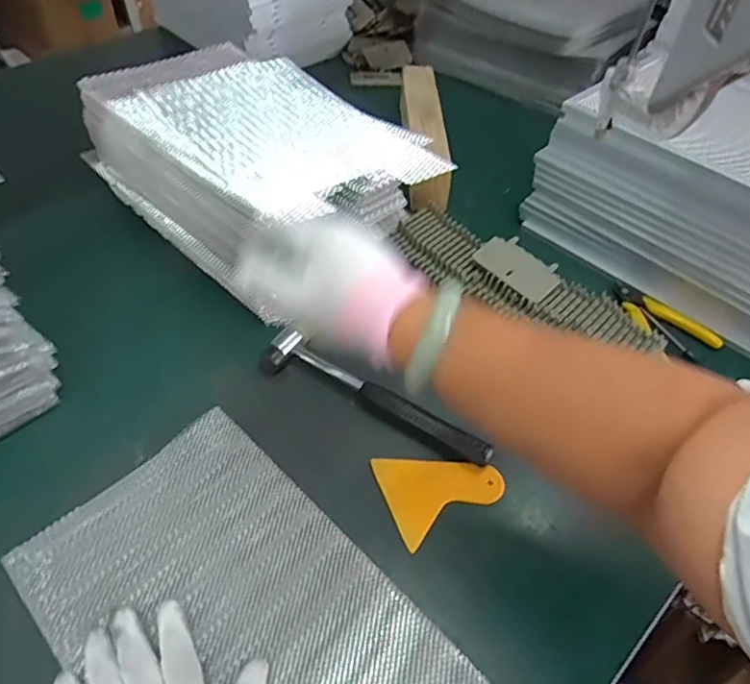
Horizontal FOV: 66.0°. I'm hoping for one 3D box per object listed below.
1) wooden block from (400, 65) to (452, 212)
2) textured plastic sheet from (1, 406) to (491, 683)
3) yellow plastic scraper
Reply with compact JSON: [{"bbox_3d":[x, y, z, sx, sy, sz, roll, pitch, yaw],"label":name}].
[{"bbox_3d":[0.069,-0.291,0.797,0.059,0.054,0.281,0,49,-3],"label":"wooden block"},{"bbox_3d":[-0.097,0.204,0.413,0.195,0.010,0.324,-37,59,-28],"label":"textured plastic sheet"},{"bbox_3d":[0.056,0.121,0.494,0.096,0.005,0.076,-19,60,-13],"label":"yellow plastic scraper"}]

